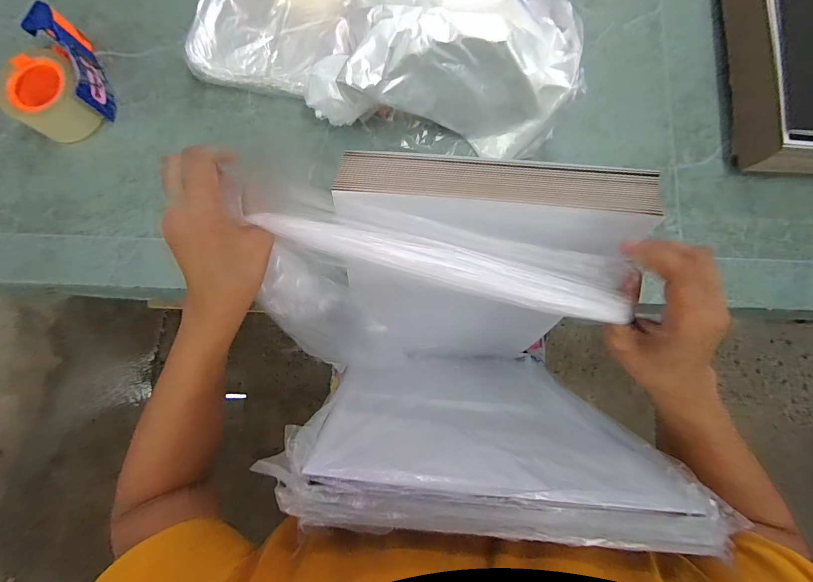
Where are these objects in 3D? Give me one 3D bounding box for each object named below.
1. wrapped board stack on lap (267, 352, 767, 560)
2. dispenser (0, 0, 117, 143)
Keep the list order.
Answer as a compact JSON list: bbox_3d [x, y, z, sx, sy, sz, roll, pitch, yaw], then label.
[{"bbox_3d":[0.065,0.115,0.372,0.281,0.339,0.033,5,96,2],"label":"wrapped board stack on lap"},{"bbox_3d":[-0.467,-0.278,0.460,0.106,0.060,0.136,-28,82,-4],"label":"dispenser"}]

